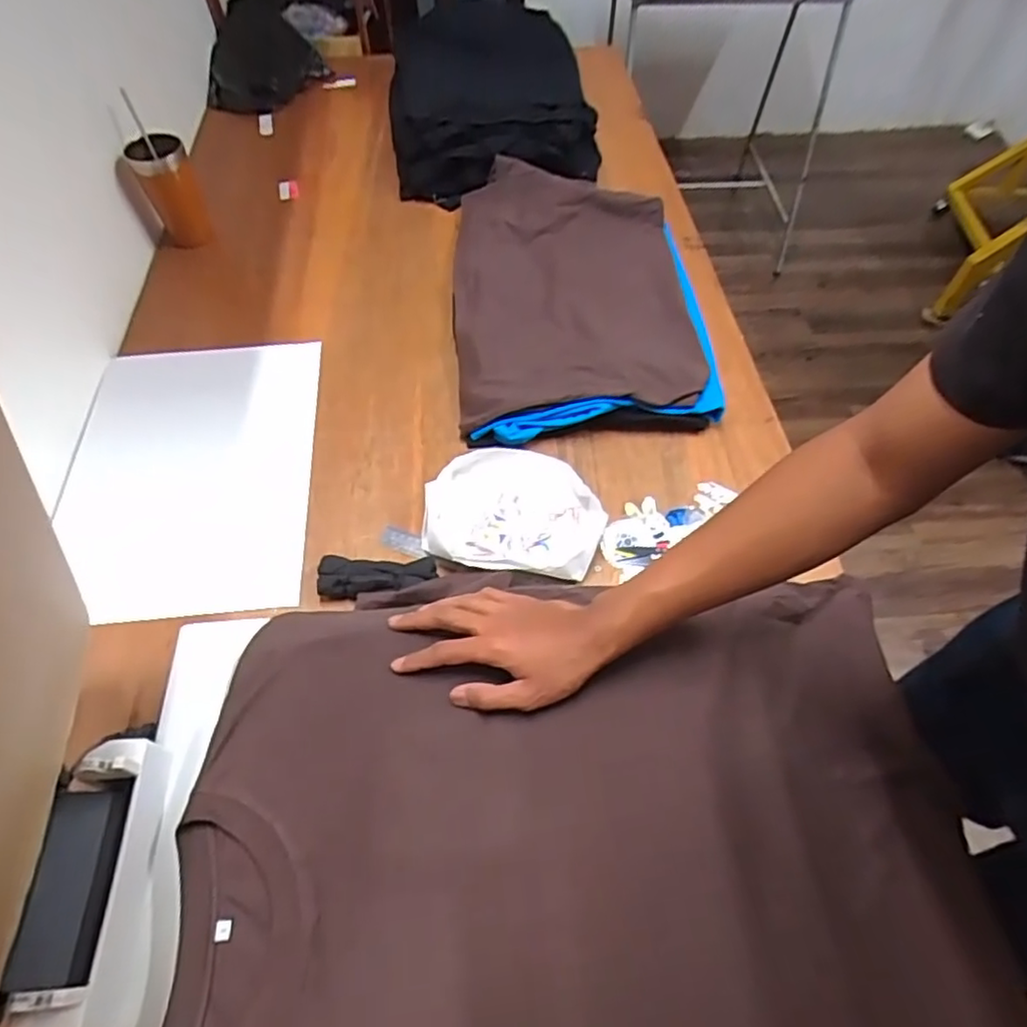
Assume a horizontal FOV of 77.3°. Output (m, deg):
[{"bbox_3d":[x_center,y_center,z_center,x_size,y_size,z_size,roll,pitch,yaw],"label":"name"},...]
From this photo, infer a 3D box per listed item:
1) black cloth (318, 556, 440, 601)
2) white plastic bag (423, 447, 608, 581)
[{"bbox_3d":[-0.148,0.068,0.694,0.124,0.030,0.047,-2,57,-1],"label":"black cloth"},{"bbox_3d":[0.000,0.000,0.735,0.199,0.033,0.164,1,57,1],"label":"white plastic bag"}]

